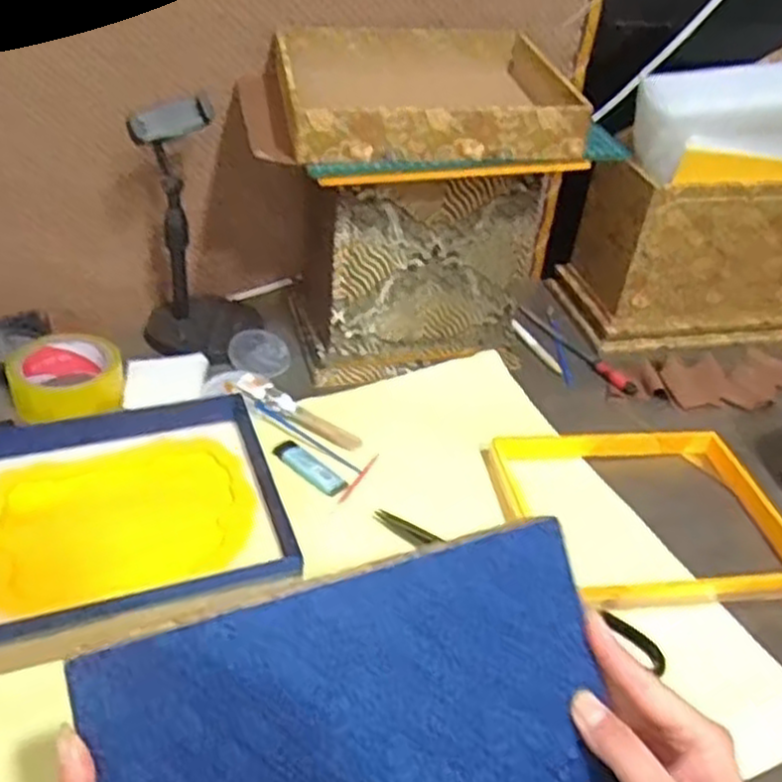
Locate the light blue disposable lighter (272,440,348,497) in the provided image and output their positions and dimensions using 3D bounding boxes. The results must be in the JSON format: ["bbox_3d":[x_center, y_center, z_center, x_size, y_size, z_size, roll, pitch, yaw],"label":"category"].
[{"bbox_3d":[-0.074,0.069,0.709,0.077,0.008,0.024,30,43,28],"label":"light blue disposable lighter"}]

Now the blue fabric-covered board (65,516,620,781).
[{"bbox_3d":[0.001,0.187,0.363,0.240,0.006,0.204,-12,83,-23],"label":"blue fabric-covered board"}]

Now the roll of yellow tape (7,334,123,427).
[{"bbox_3d":[-0.311,-0.016,0.755,0.100,0.041,0.091,-7,39,-17],"label":"roll of yellow tape"}]

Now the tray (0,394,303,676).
[{"bbox_3d":[-0.219,0.096,0.619,0.244,0.045,0.228,-13,41,-23],"label":"tray"}]

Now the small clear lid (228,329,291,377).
[{"bbox_3d":[-0.141,-0.040,0.835,0.064,0.013,0.070,4,37,-3],"label":"small clear lid"}]

